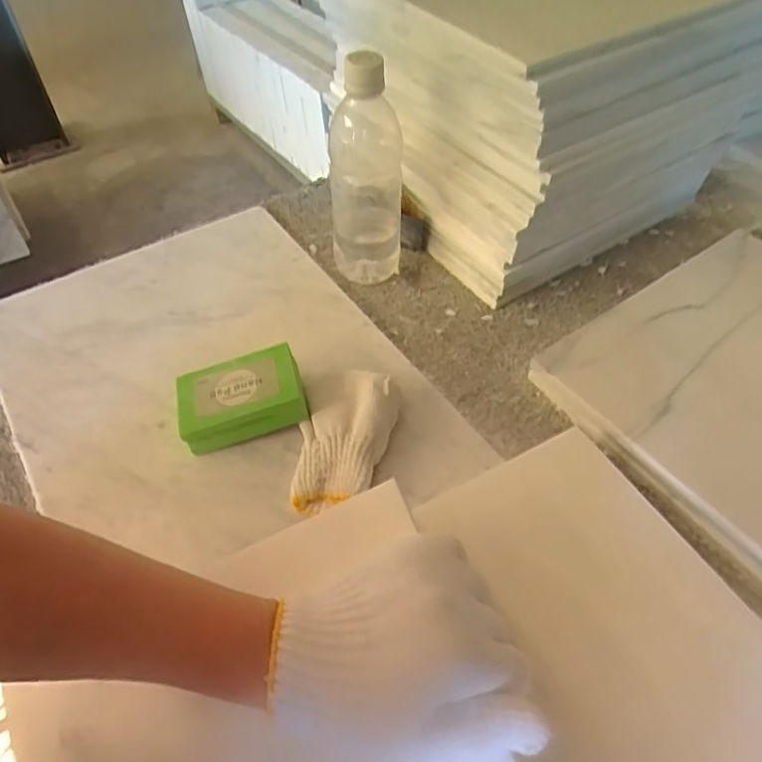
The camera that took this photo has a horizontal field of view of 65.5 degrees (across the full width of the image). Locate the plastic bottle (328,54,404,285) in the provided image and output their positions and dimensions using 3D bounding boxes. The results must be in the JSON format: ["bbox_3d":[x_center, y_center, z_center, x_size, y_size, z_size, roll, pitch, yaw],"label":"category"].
[{"bbox_3d":[-0.014,-0.191,0.531,0.065,0.195,0.064,0,50,-1],"label":"plastic bottle"}]

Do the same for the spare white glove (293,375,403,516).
[{"bbox_3d":[-0.029,0.044,0.443,0.062,0.035,0.116,18,52,14],"label":"spare white glove"}]

